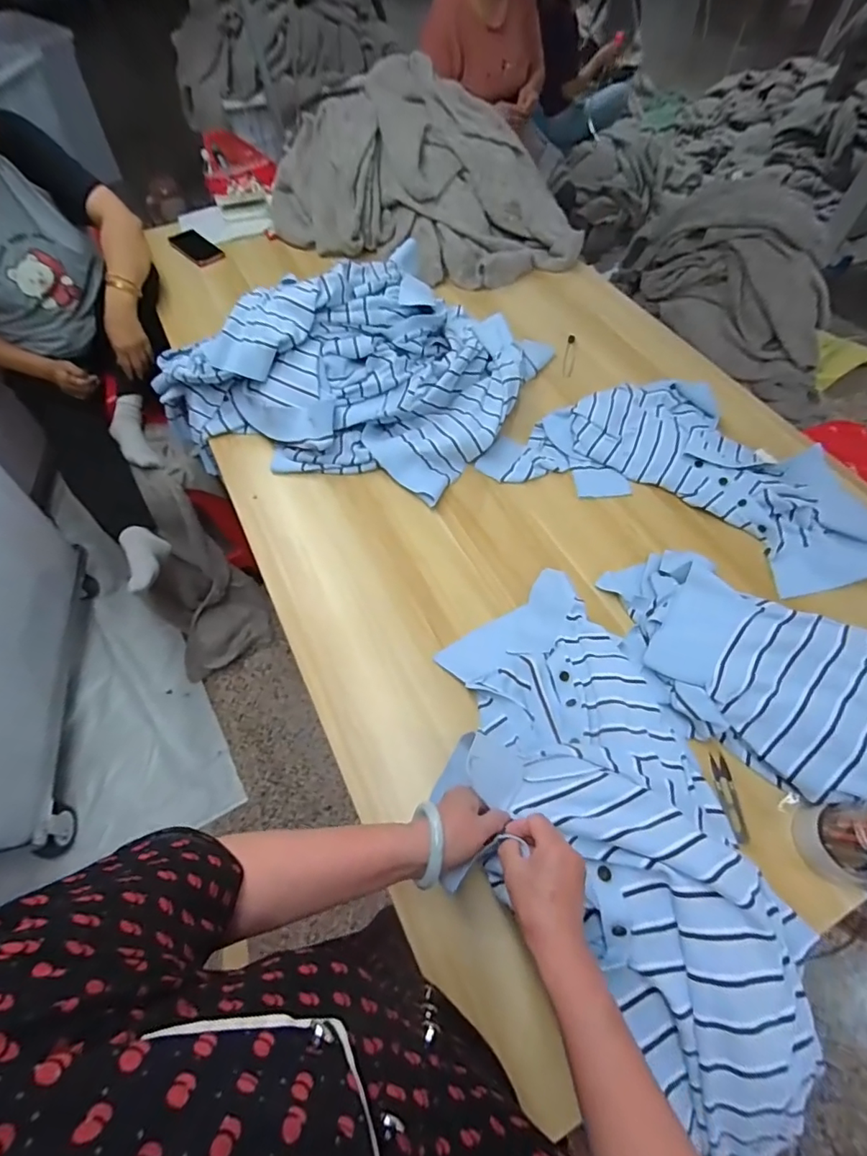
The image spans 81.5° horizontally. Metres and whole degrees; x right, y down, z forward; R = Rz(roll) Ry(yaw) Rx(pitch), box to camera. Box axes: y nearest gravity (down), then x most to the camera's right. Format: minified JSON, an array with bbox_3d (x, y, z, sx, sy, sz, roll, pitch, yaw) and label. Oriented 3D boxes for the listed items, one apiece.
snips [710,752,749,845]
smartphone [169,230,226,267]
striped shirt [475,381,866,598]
[{"bbox_3d":[0.370,0.275,0.632,0.021,0.008,0.101,-2,59,0],"label":"snips"},{"bbox_3d":[-0.624,-0.866,1.320,0.163,0.009,0.087,41,62,14],"label":"smartphone"},{"bbox_3d":[0.447,-0.214,0.896,0.620,0.060,0.348,25,63,15],"label":"striped shirt"}]

